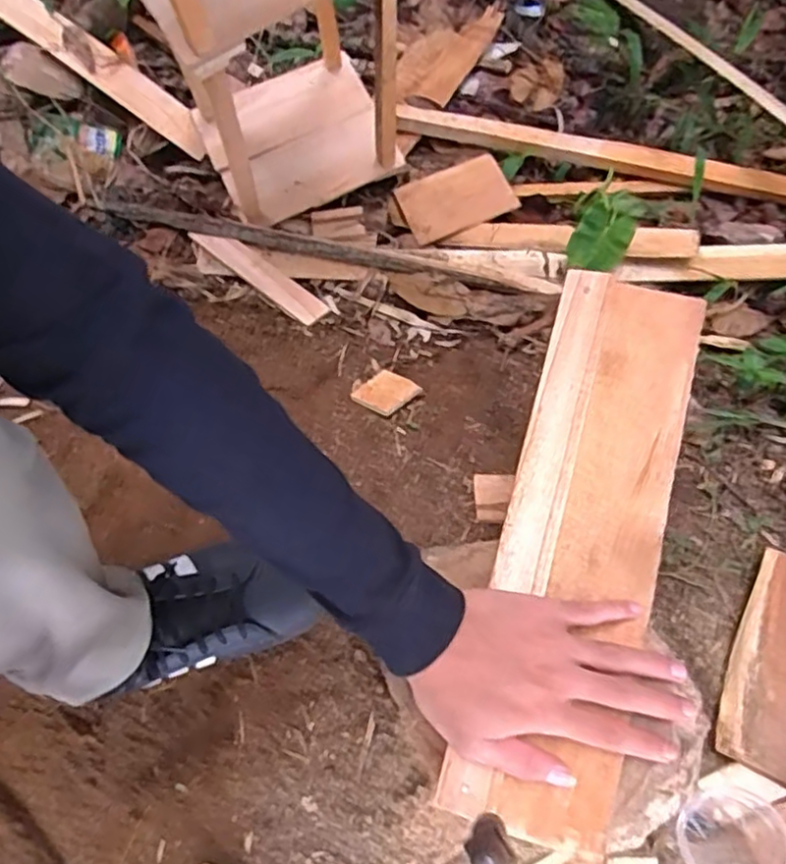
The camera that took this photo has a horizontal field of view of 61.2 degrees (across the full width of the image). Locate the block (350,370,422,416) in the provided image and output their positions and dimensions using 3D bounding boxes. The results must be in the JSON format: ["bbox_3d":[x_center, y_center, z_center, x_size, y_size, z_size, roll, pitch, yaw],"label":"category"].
[{"bbox_3d":[-0.009,-0.043,0.737,0.062,0.005,0.055,31,64,34],"label":"block"}]

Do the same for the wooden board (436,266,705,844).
[{"bbox_3d":[0.135,0.067,0.467,0.107,0.017,0.393,16,73,4],"label":"wooden board"}]

